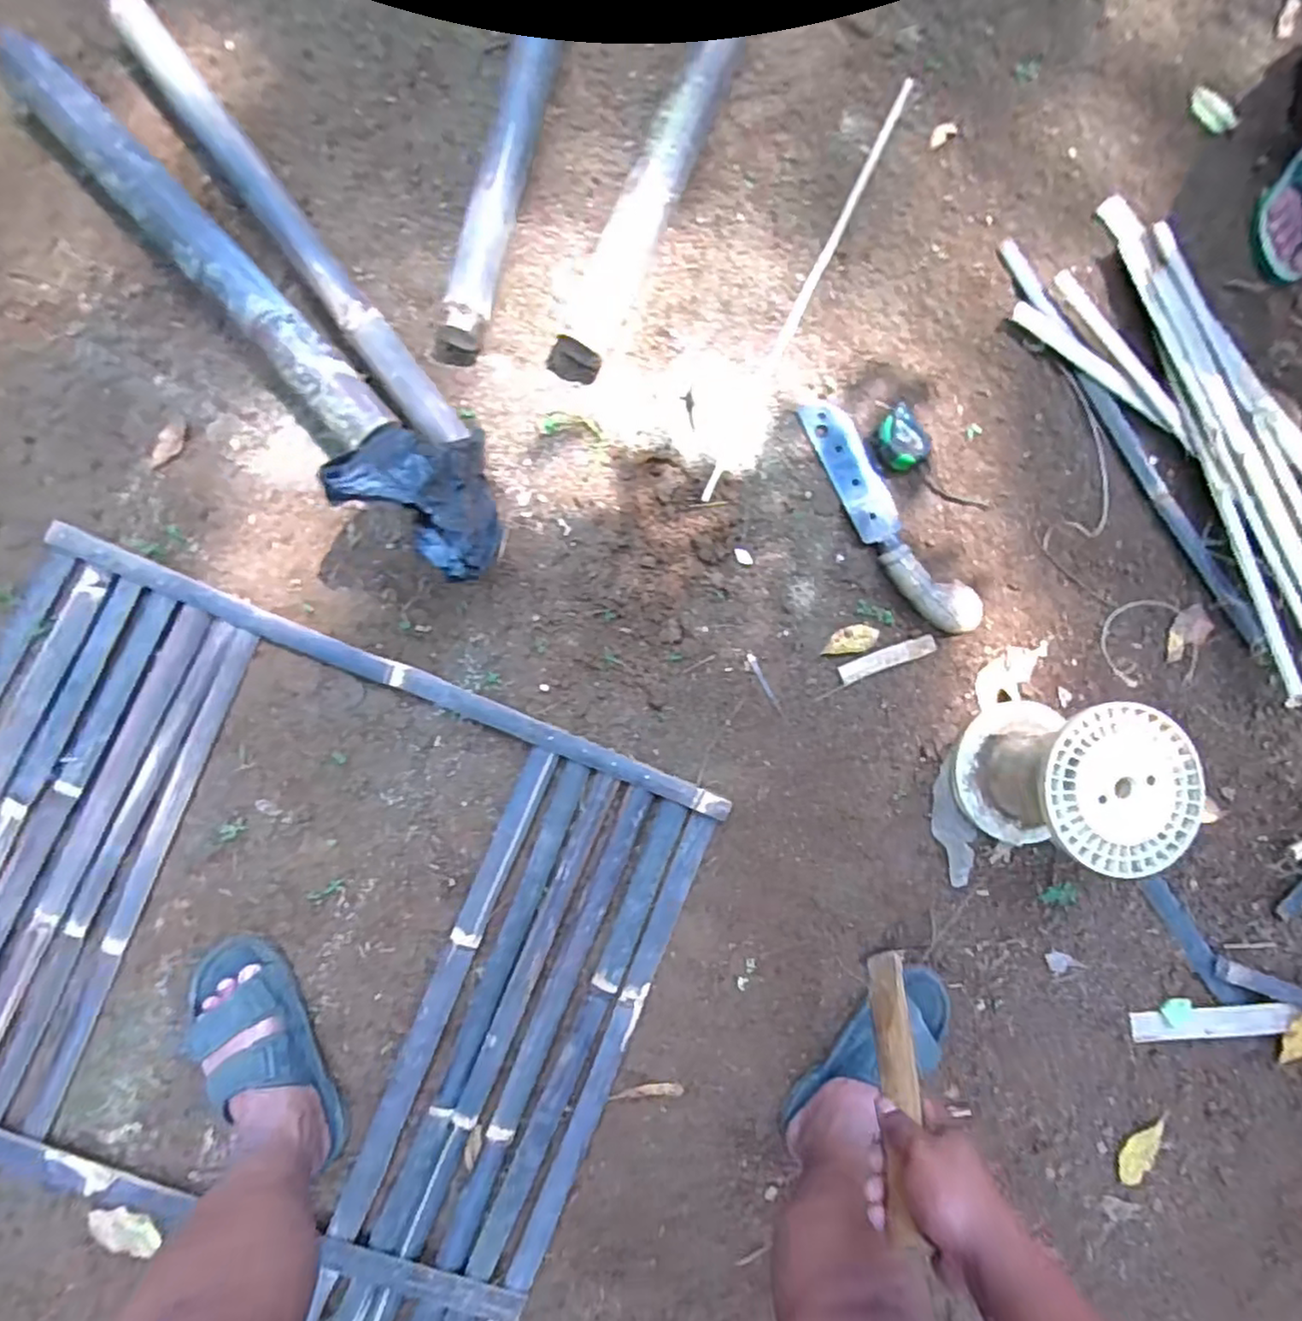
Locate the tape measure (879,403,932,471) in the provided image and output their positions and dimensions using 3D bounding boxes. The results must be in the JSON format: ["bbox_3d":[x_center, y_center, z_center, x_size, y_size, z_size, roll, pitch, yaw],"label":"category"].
[{"bbox_3d":[0.348,-0.308,0.949,0.060,0.037,0.080,-31,92,-7],"label":"tape measure"}]

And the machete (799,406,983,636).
[{"bbox_3d":[0.326,-0.199,0.931,0.079,0.055,0.369,-32,92,-7],"label":"machete"}]

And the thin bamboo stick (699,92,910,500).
[{"bbox_3d":[0.224,-0.522,0.953,0.021,0.009,0.663,26,85,-6],"label":"thin bamboo stick"}]

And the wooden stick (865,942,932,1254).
[{"bbox_3d":[0.209,0.352,0.578,0.016,0.238,0.041,29,124,-5],"label":"wooden stick"}]

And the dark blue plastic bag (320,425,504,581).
[{"bbox_3d":[-0.256,-0.169,0.780,0.147,0.221,0.194,-13,90,-7],"label":"dark blue plastic bag"}]

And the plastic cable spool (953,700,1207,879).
[{"bbox_3d":[0.532,0.152,0.873,0.180,0.192,0.188,0,88,-7],"label":"plastic cable spool"}]

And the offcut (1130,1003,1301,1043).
[{"bbox_3d":[0.916,0.476,0.913,0.482,0.019,0.042,-10,90,11],"label":"offcut"}]

